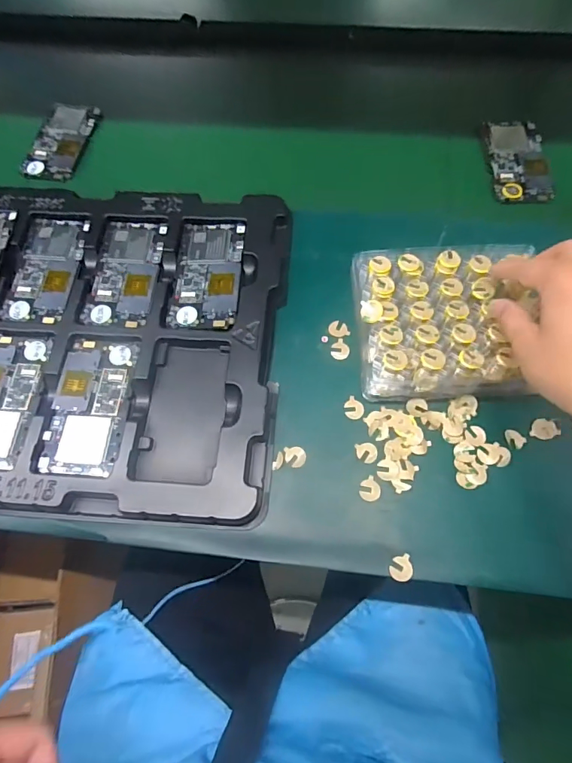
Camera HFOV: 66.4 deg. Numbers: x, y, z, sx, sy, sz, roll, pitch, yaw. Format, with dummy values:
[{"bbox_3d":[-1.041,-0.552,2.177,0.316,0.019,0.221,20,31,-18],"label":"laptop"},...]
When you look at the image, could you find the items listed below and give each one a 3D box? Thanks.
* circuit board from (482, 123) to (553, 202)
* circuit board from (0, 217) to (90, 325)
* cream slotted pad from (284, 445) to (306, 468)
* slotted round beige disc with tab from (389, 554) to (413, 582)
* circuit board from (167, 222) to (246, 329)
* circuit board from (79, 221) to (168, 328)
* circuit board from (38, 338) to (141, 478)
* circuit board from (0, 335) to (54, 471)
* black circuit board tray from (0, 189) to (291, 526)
[{"bbox_3d":[0.269,-0.257,0.507,0.062,0.011,0.126,1,66,2],"label":"circuit board"},{"bbox_3d":[-0.244,-0.117,0.446,0.065,0.008,0.121,6,67,4],"label":"circuit board"},{"bbox_3d":[0.008,0.065,0.378,0.018,0.004,0.018,-4,66,-1],"label":"cream slotted pad"},{"bbox_3d":[0.091,0.146,0.340,0.019,0.004,0.018,-1,66,1],"label":"slotted round beige disc with tab"},{"bbox_3d":[-0.076,-0.109,0.431,0.064,0.007,0.123,4,66,3],"label":"circuit board"},{"bbox_3d":[-0.161,-0.110,0.441,0.067,0.006,0.118,4,74,8],"label":"circuit board"},{"bbox_3d":[-0.175,0.020,0.392,0.067,0.006,0.126,3,66,3],"label":"circuit board"},{"bbox_3d":[-0.260,0.015,0.397,0.068,0.005,0.126,3,66,3],"label":"circuit board"},{"bbox_3d":[-0.288,-0.053,0.418,0.561,0.033,0.332,5,66,3],"label":"black circuit board tray"}]

